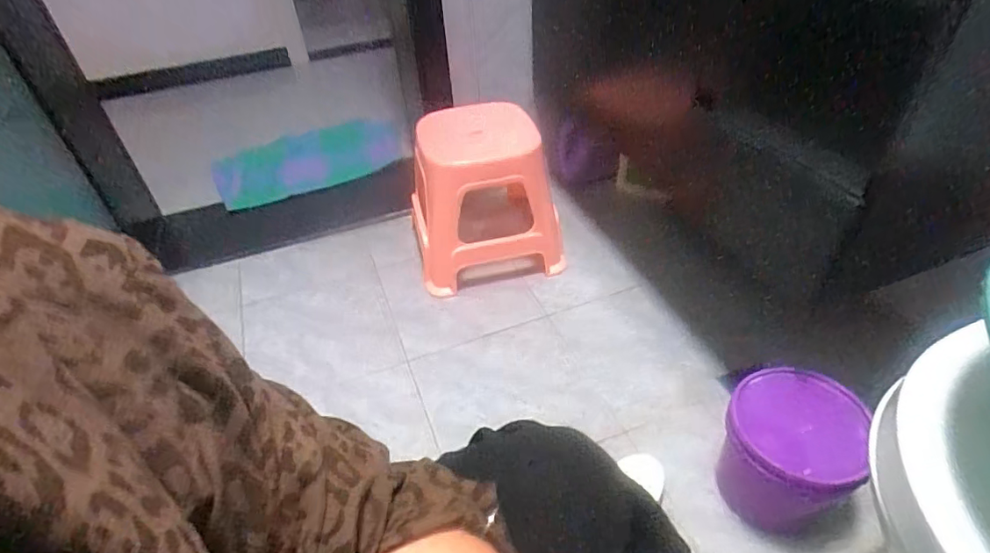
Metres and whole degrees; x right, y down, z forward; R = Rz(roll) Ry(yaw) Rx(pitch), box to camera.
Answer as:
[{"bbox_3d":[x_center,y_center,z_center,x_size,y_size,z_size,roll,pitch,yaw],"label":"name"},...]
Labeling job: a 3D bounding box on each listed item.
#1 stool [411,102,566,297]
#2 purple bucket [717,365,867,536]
[{"bbox_3d":[-0.026,-0.165,1.159,0.303,0.344,0.237,-13,42,-8],"label":"stool"},{"bbox_3d":[0.411,0.255,0.777,0.155,0.196,0.162,-3,41,3],"label":"purple bucket"}]

